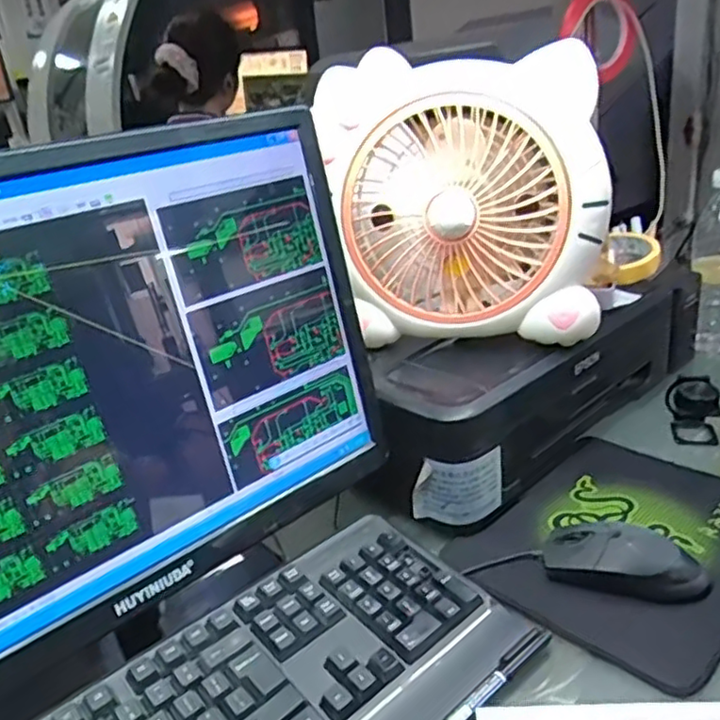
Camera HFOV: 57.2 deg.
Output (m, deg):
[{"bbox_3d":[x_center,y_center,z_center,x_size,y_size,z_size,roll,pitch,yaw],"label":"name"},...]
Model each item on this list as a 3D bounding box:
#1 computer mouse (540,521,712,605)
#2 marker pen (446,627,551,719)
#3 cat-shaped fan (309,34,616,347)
[{"bbox_3d":[0.198,0.150,0.498,0.113,0.032,0.053,3,25,22],"label":"computer mouse"},{"bbox_3d":[0.079,0.214,0.425,0.141,0.008,0.013,-24,29,-36],"label":"marker pen"},{"bbox_3d":[0.094,-0.150,0.626,0.254,0.241,0.128,-2,23,11],"label":"cat-shaped fan"}]

